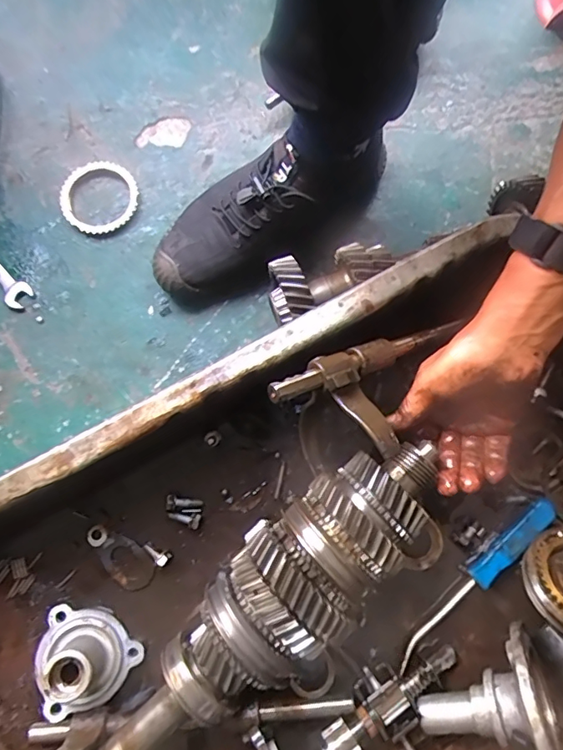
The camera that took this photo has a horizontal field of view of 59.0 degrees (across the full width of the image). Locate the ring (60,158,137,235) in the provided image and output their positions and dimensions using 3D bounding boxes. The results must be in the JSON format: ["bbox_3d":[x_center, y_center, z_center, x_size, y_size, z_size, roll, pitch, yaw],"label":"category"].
[{"bbox_3d":[-0.189,-0.188,0.514,0.075,0.013,0.081,0,78,0],"label":"ring"}]

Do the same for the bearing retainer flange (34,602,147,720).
[{"bbox_3d":[-0.170,0.232,0.395,0.081,0.060,0.079,0,78,0],"label":"bearing retainer flange"}]

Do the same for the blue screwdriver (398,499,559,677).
[{"bbox_3d":[0.166,0.177,0.429,0.188,0.016,0.020,-41,80,-8],"label":"blue screwdriver"}]

